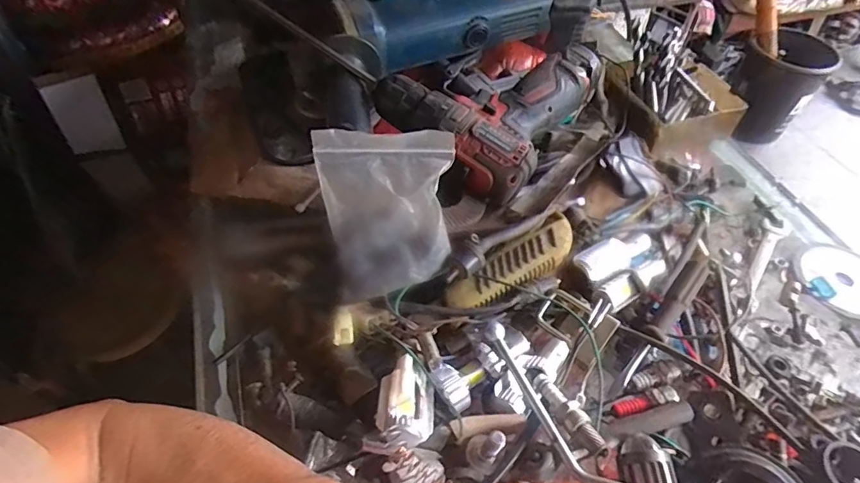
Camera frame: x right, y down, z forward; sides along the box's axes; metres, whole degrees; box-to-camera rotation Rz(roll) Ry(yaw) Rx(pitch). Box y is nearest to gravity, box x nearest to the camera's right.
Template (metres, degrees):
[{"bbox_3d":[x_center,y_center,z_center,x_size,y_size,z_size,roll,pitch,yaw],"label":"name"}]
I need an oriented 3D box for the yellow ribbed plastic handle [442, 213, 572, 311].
[{"bbox_3d":[0.066,0.018,0.383,0.119,0.014,0.032,-32,58,-22],"label":"yellow ribbed plastic handle"}]

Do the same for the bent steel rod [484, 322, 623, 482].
[{"bbox_3d":[0.083,0.112,0.307,0.034,0.016,0.153,-42,56,-9],"label":"bent steel rod"}]

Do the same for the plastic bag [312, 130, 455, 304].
[{"bbox_3d":[-0.032,-0.018,0.357,0.092,0.017,0.116,-1,93,3],"label":"plastic bag"}]

